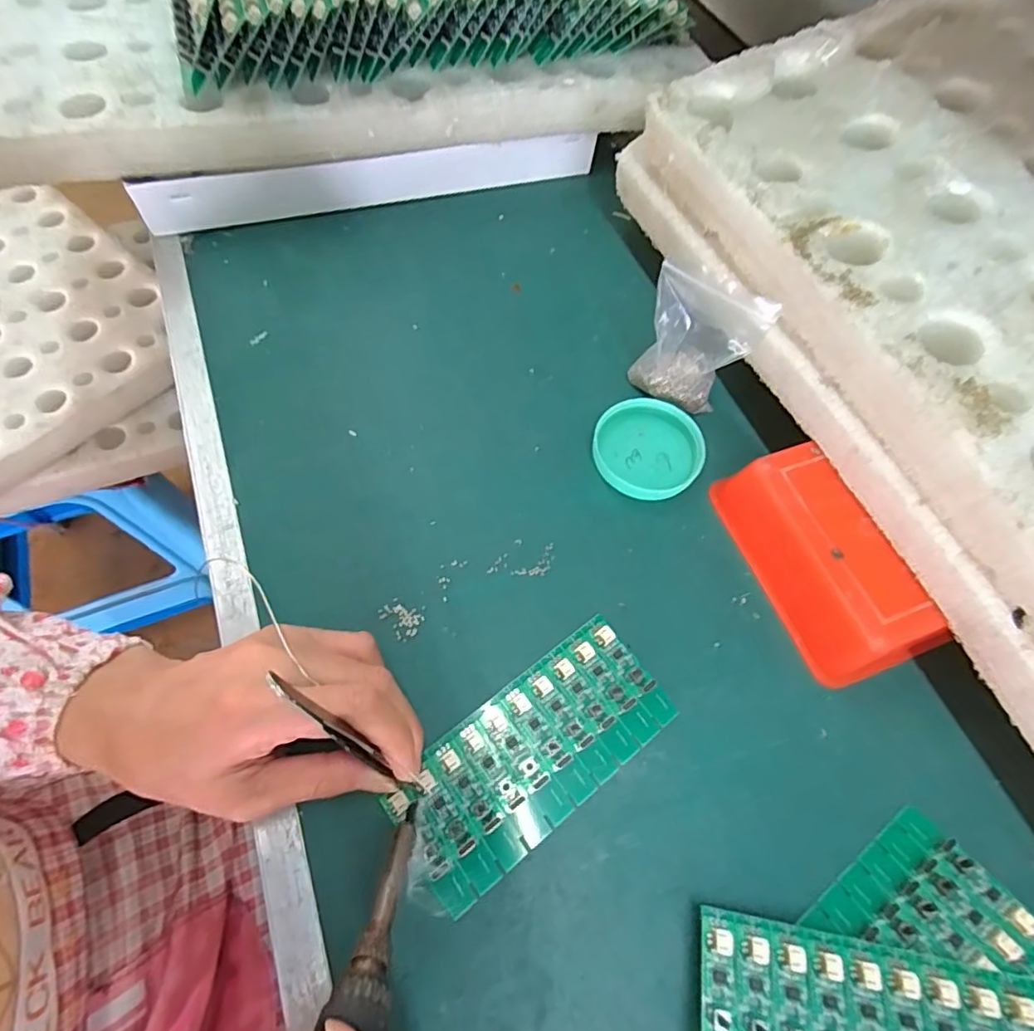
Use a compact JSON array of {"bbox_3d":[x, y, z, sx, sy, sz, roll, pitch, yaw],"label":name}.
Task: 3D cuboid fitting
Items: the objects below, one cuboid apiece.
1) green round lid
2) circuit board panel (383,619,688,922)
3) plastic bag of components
[{"bbox_3d":[0.082,-0.042,0.343,0.065,0.015,0.063,1,64,-2],"label":"green round lid"},{"bbox_3d":[0.009,0.114,0.264,0.137,0.007,0.062,-36,70,-19],"label":"circuit board panel"},{"bbox_3d":[0.108,-0.104,0.332,0.066,0.082,0.029,28,39,14],"label":"plastic bag of components"}]

